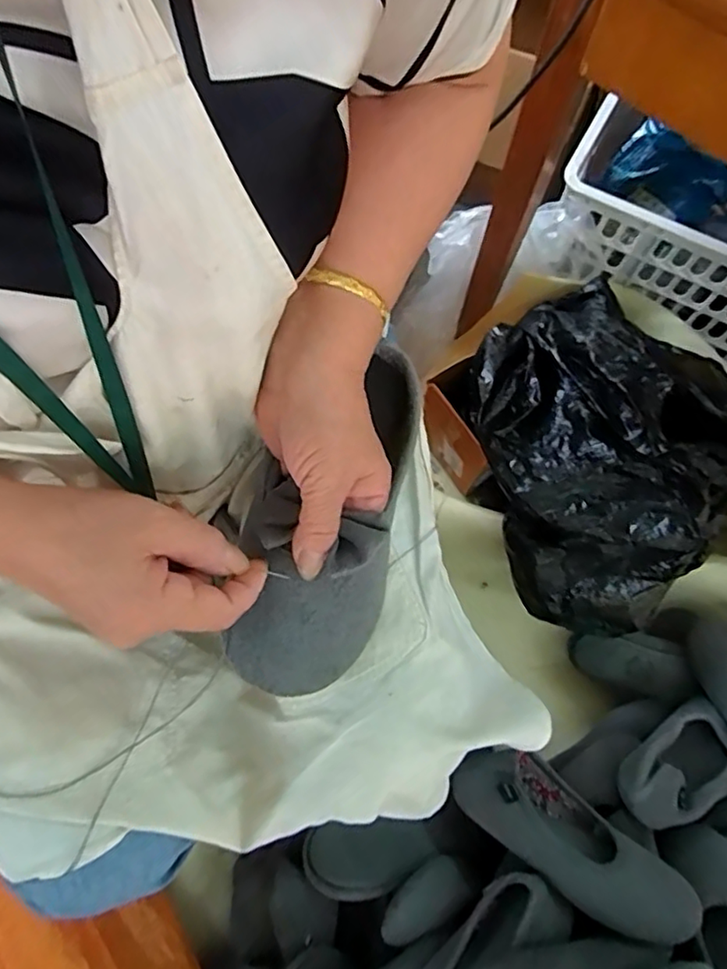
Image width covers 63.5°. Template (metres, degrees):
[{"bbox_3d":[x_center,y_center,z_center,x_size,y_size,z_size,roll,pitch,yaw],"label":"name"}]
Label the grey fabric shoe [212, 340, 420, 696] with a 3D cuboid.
[{"bbox_3d":[-0.023,0.015,0.356,0.099,0.040,0.211,20,74,6],"label":"grey fabric shoe"}]

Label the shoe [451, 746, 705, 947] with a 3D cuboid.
[{"bbox_3d":[0.206,0.352,0.583,0.239,0.064,0.091,29,73,21],"label":"shoe"}]

